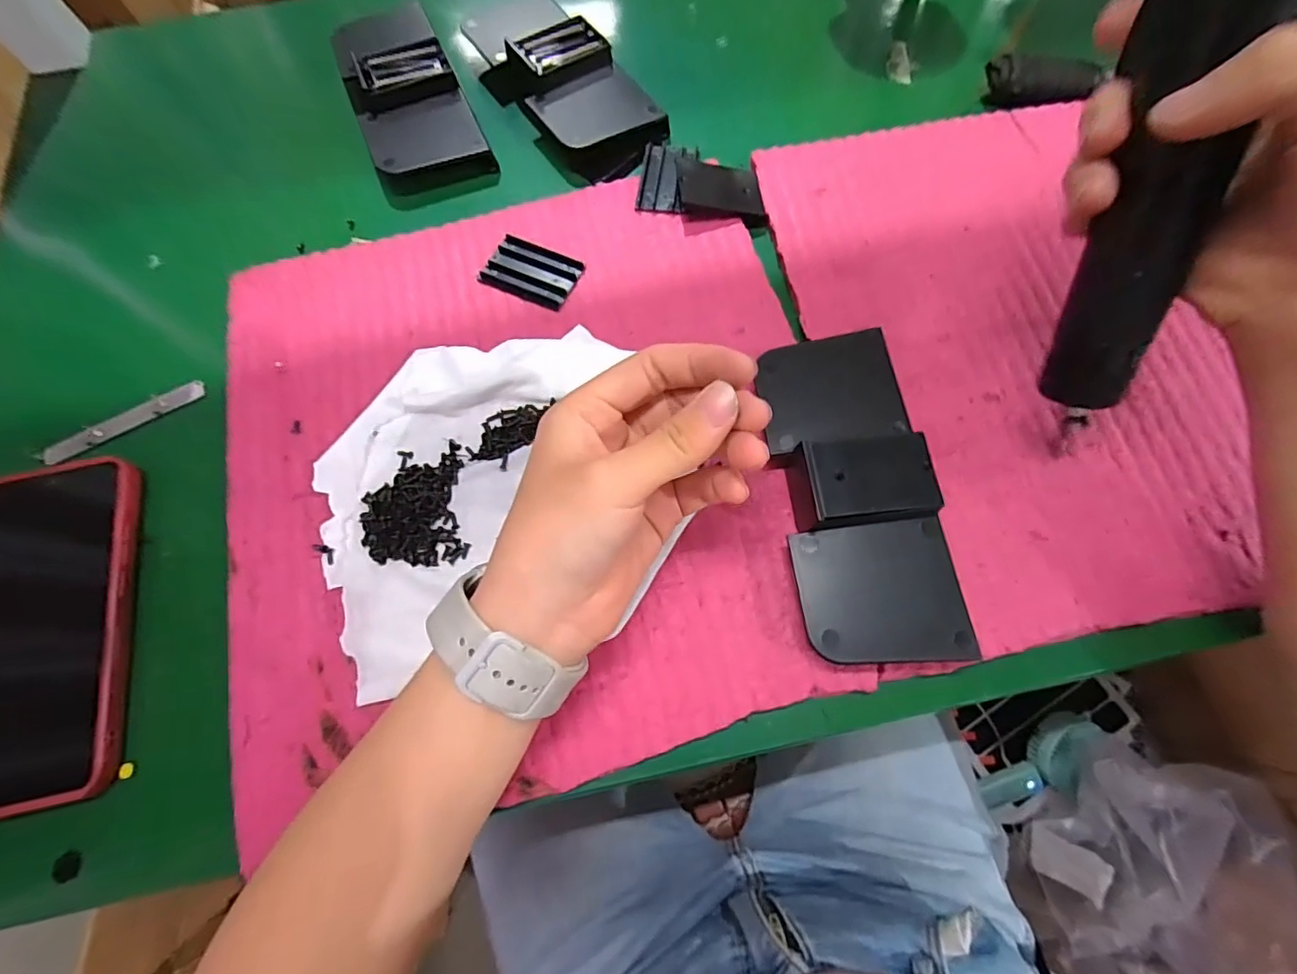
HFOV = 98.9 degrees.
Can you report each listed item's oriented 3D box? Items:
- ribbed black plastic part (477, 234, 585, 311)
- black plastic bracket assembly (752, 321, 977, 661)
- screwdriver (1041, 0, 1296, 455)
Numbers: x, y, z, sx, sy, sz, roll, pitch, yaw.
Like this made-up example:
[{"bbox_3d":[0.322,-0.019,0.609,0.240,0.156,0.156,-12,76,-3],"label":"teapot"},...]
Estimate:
[{"bbox_3d":[-0.069,-0.127,0.328,0.052,0.005,0.035,23,73,9],"label":"ribbed black plastic part"},{"bbox_3d":[0.099,-0.001,0.266,0.071,0.032,0.161,-5,71,0],"label":"black plastic bracket assembly"},{"bbox_3d":[0.187,-0.123,0.199,0.032,0.203,0.041,-9,36,-3],"label":"screwdriver"}]

